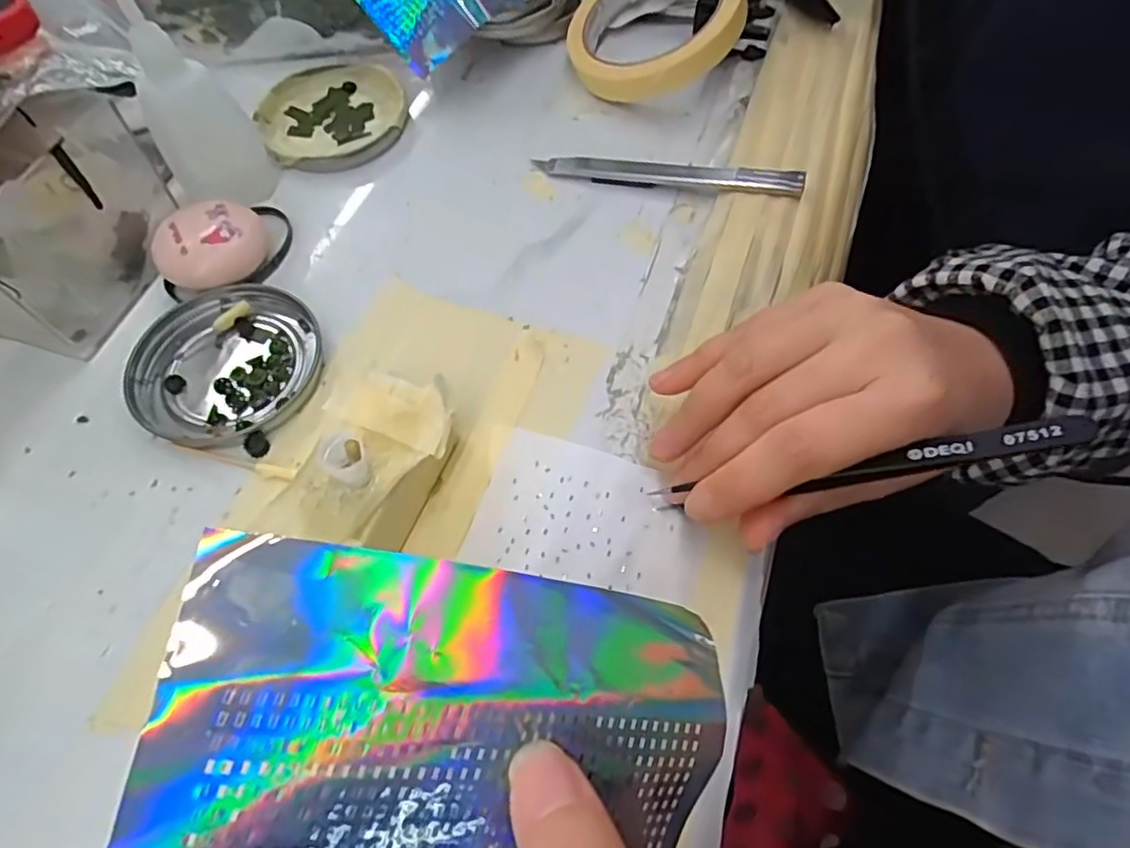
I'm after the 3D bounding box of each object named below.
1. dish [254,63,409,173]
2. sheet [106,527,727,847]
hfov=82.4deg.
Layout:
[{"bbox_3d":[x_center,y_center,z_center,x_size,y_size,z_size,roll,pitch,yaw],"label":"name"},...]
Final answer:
[{"bbox_3d":[-0.128,-0.171,0.357,0.078,0.011,0.079,-1,62,1],"label":"dish"},{"bbox_3d":[-0.024,0.082,0.136,0.119,0.010,0.100,14,73,-19],"label":"sheet"}]

